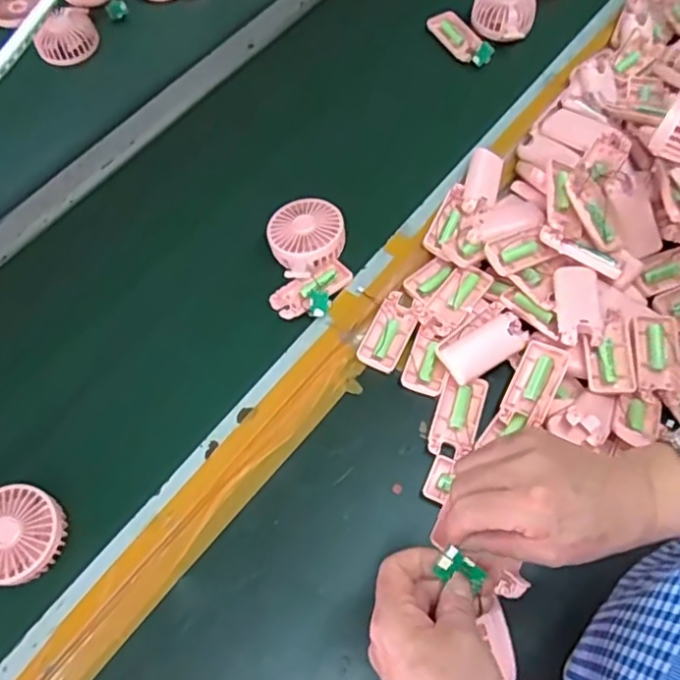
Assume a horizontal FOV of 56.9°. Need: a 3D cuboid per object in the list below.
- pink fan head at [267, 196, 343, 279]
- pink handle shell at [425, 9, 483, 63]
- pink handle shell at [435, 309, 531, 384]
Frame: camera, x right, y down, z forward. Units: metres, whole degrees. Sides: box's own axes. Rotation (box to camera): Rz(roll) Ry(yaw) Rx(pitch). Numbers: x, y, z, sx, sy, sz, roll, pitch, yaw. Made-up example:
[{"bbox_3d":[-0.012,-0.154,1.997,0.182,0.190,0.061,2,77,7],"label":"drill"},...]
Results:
[{"bbox_3d":[-0.040,-0.120,0.734,0.087,0.042,0.081,0,65,0],"label":"pink fan head"},{"bbox_3d":[0.170,-0.446,0.918,0.043,0.018,0.097,-38,71,12],"label":"pink handle shell"},{"bbox_3d":[0.152,0.004,0.672,0.093,0.025,0.049,-30,68,-13],"label":"pink handle shell"}]

